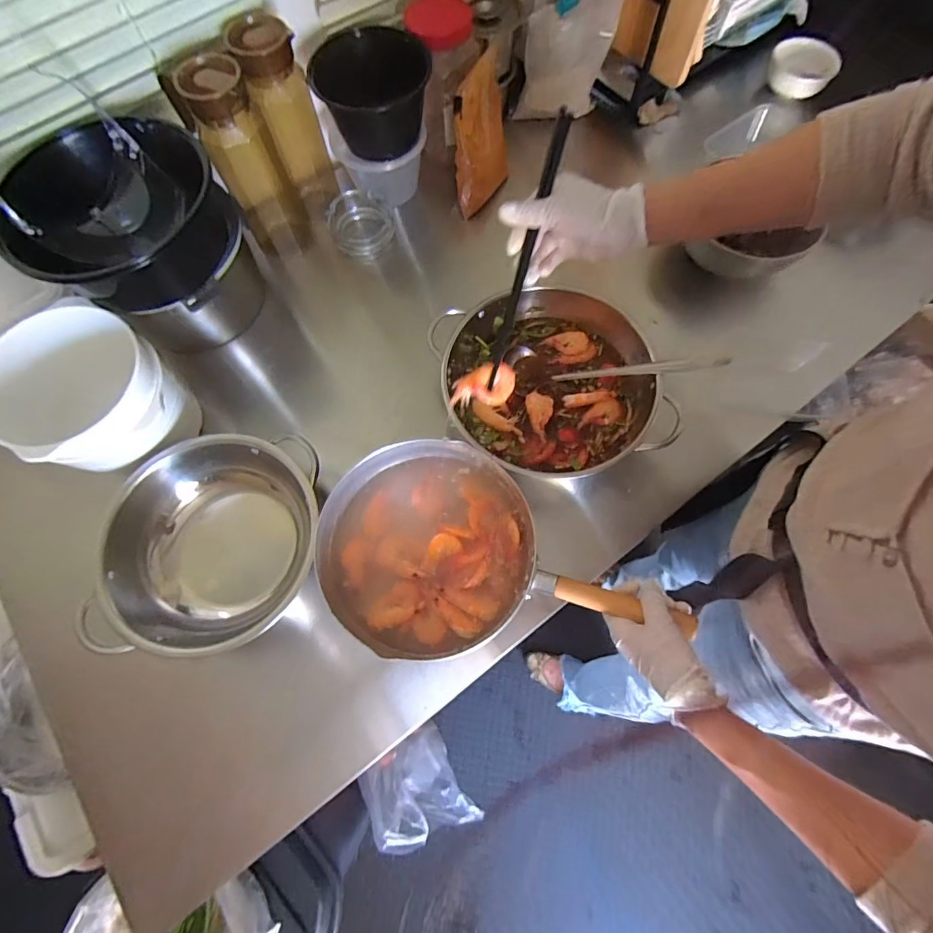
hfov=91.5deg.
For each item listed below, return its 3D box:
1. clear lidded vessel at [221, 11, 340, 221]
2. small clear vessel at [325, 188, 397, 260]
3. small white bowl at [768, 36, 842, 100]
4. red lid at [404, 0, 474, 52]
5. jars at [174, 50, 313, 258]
[{"bbox_3d":[-0.248,-0.480,0.655,0.076,0.249,0.087,-14,71,-3],"label":"clear lidded vessel"},{"bbox_3d":[-0.169,-0.391,0.743,0.096,0.064,0.096,-1,71,2],"label":"small clear vessel"},{"bbox_3d":[0.607,-0.725,0.824,0.109,0.037,0.103,8,71,5],"label":"small white bowl"},{"bbox_3d":[-0.038,-0.624,0.633,0.087,0.025,0.085,-1,71,2],"label":"red lid"},{"bbox_3d":[-0.295,-0.405,0.635,0.082,0.257,0.077,-25,72,-6],"label":"jars"}]

